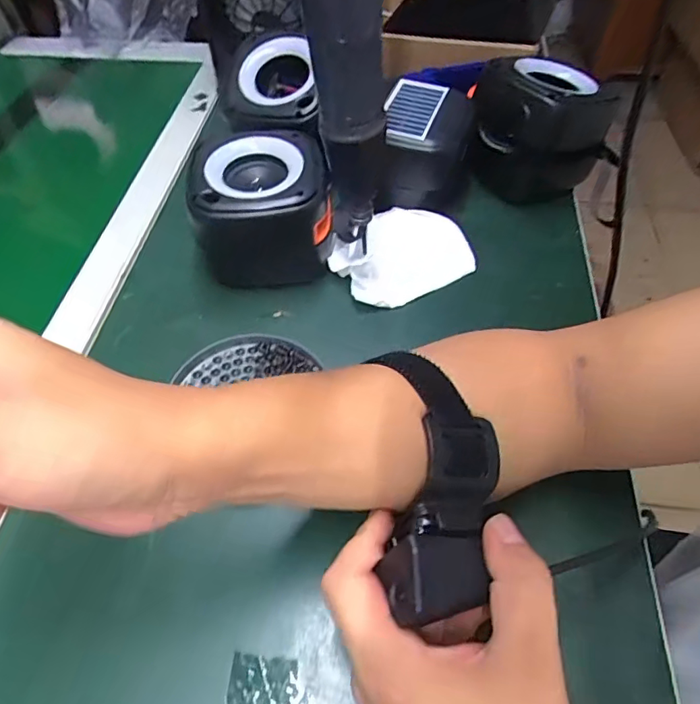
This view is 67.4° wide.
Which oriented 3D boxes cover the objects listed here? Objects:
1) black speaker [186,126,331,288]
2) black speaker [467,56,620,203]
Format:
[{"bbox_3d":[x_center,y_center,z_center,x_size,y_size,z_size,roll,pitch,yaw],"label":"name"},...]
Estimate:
[{"bbox_3d":[-0.072,-0.120,0.438,0.108,0.083,0.098,-5,55,-3],"label":"black speaker"},{"bbox_3d":[0.178,-0.213,0.502,0.117,0.103,0.093,18,57,13],"label":"black speaker"}]

